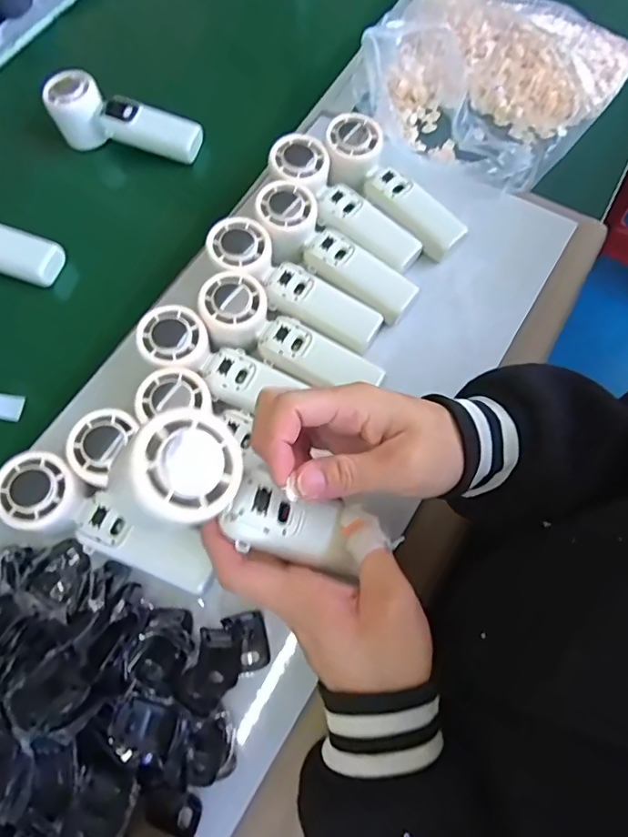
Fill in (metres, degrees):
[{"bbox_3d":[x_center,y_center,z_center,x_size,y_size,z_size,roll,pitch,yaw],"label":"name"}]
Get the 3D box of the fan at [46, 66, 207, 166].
[{"bbox_3d":[-0.205,-0.328,0.569,0.165,0.060,0.054,12,69,7],"label":"fan"}]

